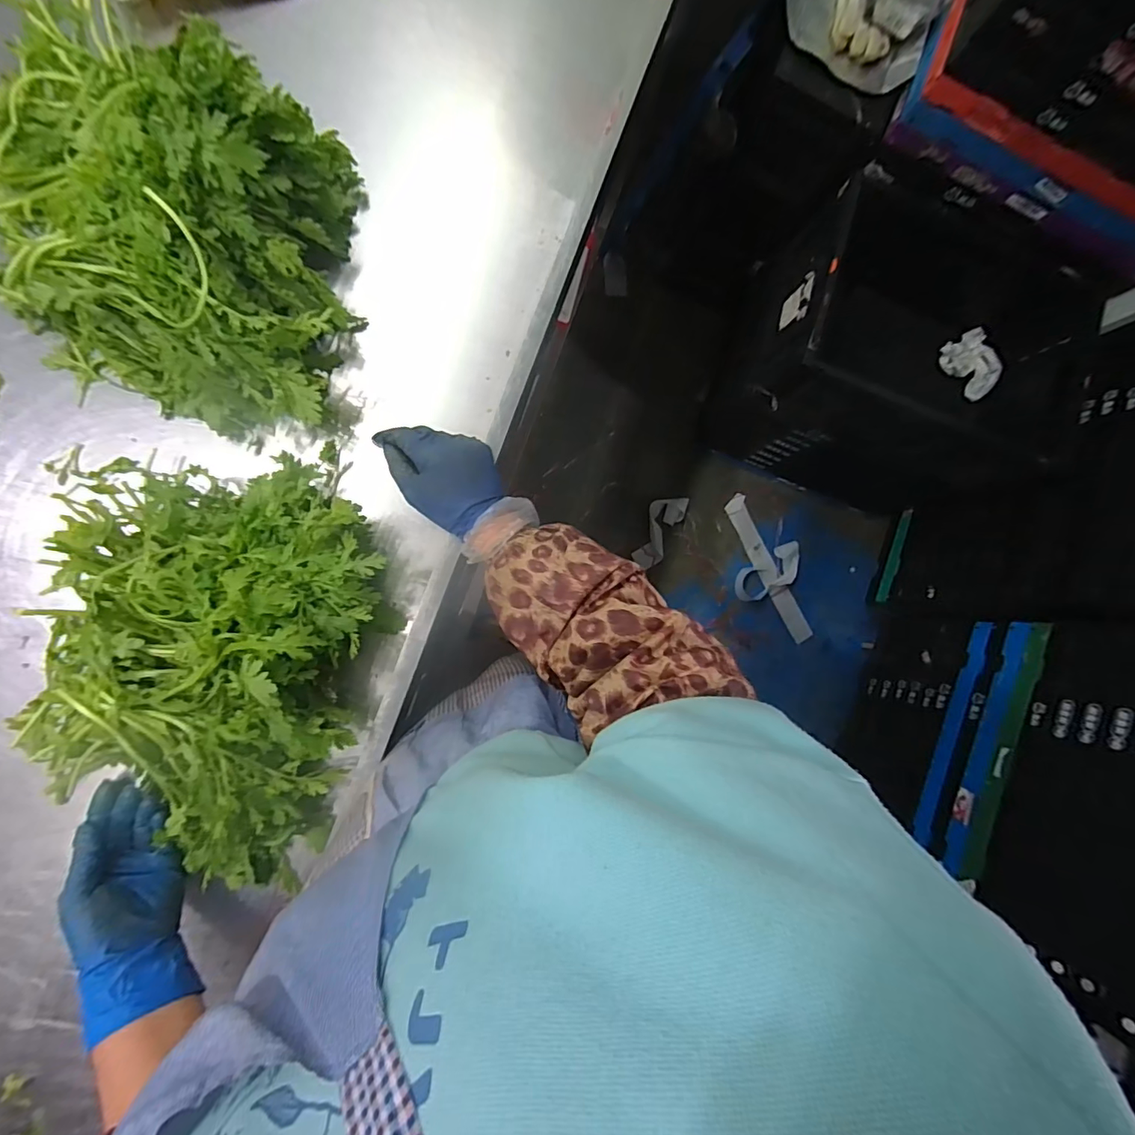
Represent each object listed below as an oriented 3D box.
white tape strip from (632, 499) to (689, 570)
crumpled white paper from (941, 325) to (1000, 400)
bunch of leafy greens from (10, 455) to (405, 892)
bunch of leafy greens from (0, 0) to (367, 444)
[{"bbox_3d":[0.260,-0.101,1.374,0.094,0.033,0.216,23,84,-7],"label":"white tape strip"},{"bbox_3d":[0.941,-0.467,1.133,0.026,0.091,0.146,-32,93,-52],"label":"crumpled white paper"},{"bbox_3d":[-0.301,0.067,0.403,0.258,0.091,0.318,18,85,-8],"label":"bunch of leafy greens"},{"bbox_3d":[-0.323,-0.287,0.392,0.272,0.146,0.292,13,86,-8],"label":"bunch of leafy greens"}]

